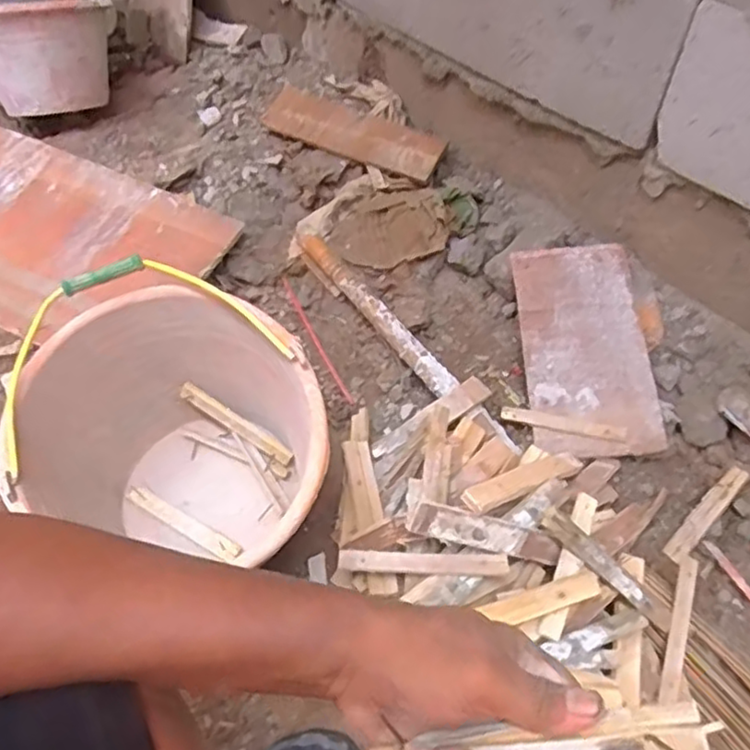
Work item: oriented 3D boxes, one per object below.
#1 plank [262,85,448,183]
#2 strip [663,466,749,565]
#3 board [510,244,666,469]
[{"bbox_3d":[-0.037,-0.410,1.113,0.321,0.022,0.103,27,68,15],"label":"plank"},{"bbox_3d":[0.406,0.168,0.804,0.161,0.008,0.026,-39,63,-22],"label":"strip"},{"bbox_3d":[0.285,-0.039,0.898,0.156,0.010,0.307,-5,67,7],"label":"board"}]

